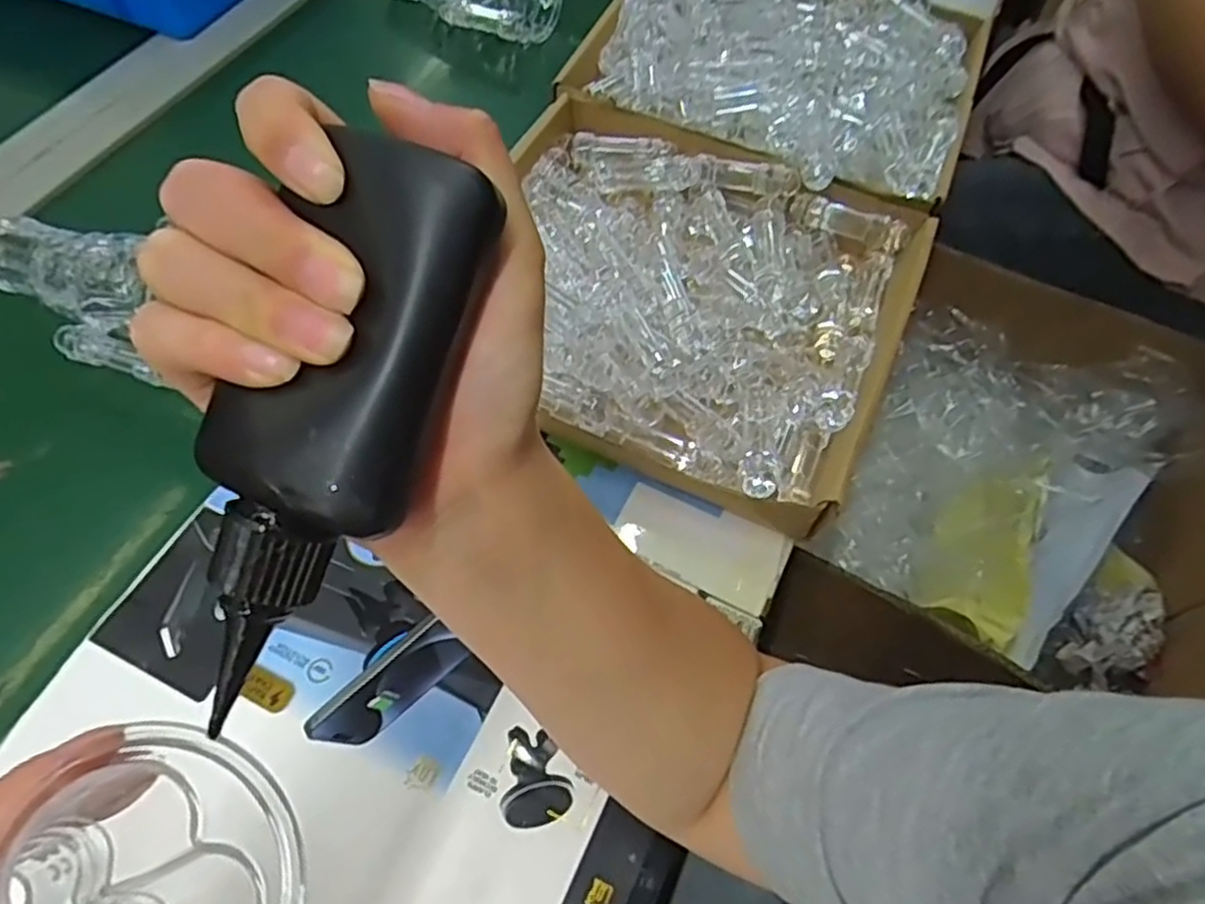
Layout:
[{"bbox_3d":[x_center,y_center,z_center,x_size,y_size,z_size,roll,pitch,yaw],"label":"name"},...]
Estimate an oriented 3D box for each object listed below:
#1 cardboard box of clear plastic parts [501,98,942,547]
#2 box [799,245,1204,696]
[{"bbox_3d":[0.050,-0.118,0.509,0.300,0.058,0.278,23,62,10],"label":"cardboard box of clear plastic parts"},{"bbox_3d":[0.406,0.017,0.677,0.294,0.156,0.332,27,62,12],"label":"box"}]

